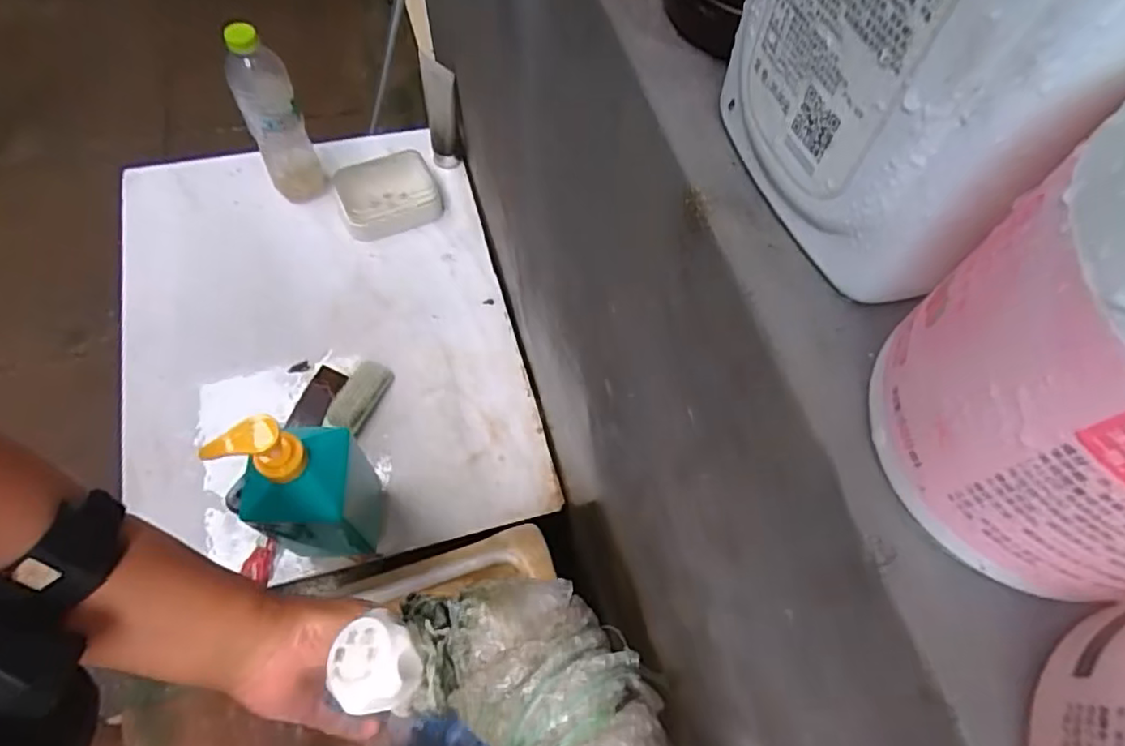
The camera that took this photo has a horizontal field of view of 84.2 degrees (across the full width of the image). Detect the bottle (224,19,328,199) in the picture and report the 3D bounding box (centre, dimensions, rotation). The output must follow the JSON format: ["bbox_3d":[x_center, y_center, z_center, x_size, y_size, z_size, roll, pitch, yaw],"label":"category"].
[{"bbox_3d":[-0.349,-0.305,0.760,0.066,0.226,0.072,-28,69,-15],"label":"bottle"}]

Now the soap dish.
[{"bbox_3d":[-0.231,-0.236,0.836,0.127,0.041,0.109,-19,67,-11],"label":"soap dish"}]

